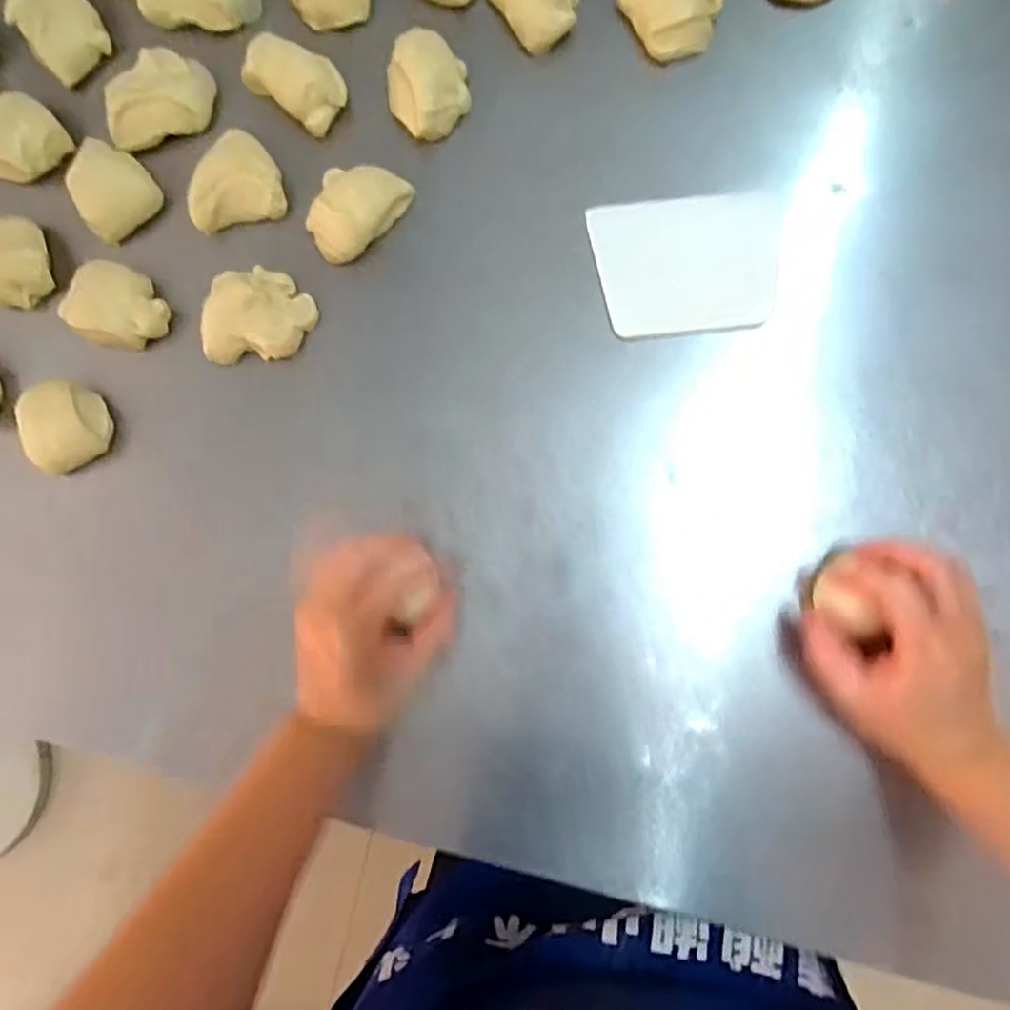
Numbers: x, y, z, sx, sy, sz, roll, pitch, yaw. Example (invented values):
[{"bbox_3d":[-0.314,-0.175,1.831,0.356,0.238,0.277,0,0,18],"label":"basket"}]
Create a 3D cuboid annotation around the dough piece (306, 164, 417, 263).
[{"bbox_3d":[-0.107,-0.208,0.489,0.052,0.030,0.073,37,89,5],"label":"dough piece"}]

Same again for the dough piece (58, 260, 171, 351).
[{"bbox_3d":[-0.273,-0.139,0.498,0.065,0.036,0.056,23,88,5],"label":"dough piece"}]

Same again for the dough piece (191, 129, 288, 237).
[{"bbox_3d":[-0.193,-0.229,0.491,0.063,0.032,0.055,-17,86,2],"label":"dough piece"}]

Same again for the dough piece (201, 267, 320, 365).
[{"bbox_3d":[-0.175,-0.129,0.491,0.067,0.043,0.076,27,88,5],"label":"dough piece"}]

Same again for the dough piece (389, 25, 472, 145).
[{"bbox_3d":[-0.055,-0.297,0.489,0.056,0.028,0.072,-8,86,3],"label":"dough piece"}]

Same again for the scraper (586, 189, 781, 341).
[{"bbox_3d":[0.136,-0.173,0.497,0.141,0.005,0.101,-10,81,-8],"label":"scraper"}]

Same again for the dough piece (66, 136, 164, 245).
[{"bbox_3d":[-0.283,-0.226,0.498,0.056,0.035,0.062,-40,85,0],"label":"dough piece"}]

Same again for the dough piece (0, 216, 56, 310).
[{"bbox_3d":[-0.355,-0.175,0.504,0.054,0.040,0.061,28,89,5],"label":"dough piece"}]

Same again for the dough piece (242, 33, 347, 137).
[{"bbox_3d":[-0.148,-0.303,0.498,0.071,0.031,0.046,35,89,5],"label":"dough piece"}]

